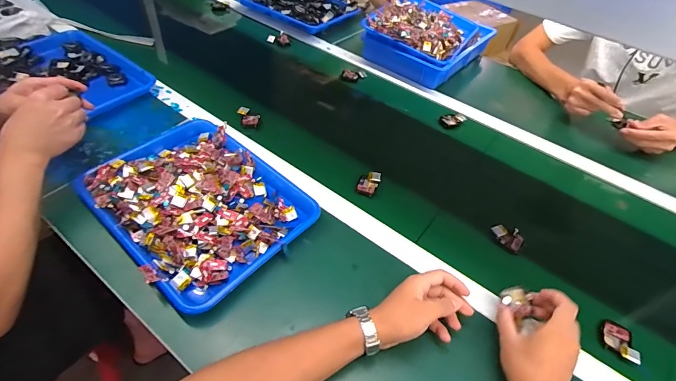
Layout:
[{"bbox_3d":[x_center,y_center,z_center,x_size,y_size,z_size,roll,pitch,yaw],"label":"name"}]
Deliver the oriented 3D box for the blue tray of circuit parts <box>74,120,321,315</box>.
[{"bbox_3d":[-0.226,0.008,0.584,0.339,0.050,0.260,34,53,23],"label":"blue tray of circuit parts"}]

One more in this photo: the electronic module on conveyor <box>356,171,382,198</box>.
[{"bbox_3d":[0.056,-0.013,0.660,0.036,0.015,0.055,20,49,12],"label":"electronic module on conveyor"}]

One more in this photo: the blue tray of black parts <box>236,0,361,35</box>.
[{"bbox_3d":[-0.127,-0.589,1.131,0.352,0.041,0.243,32,52,21],"label":"blue tray of black parts"}]

